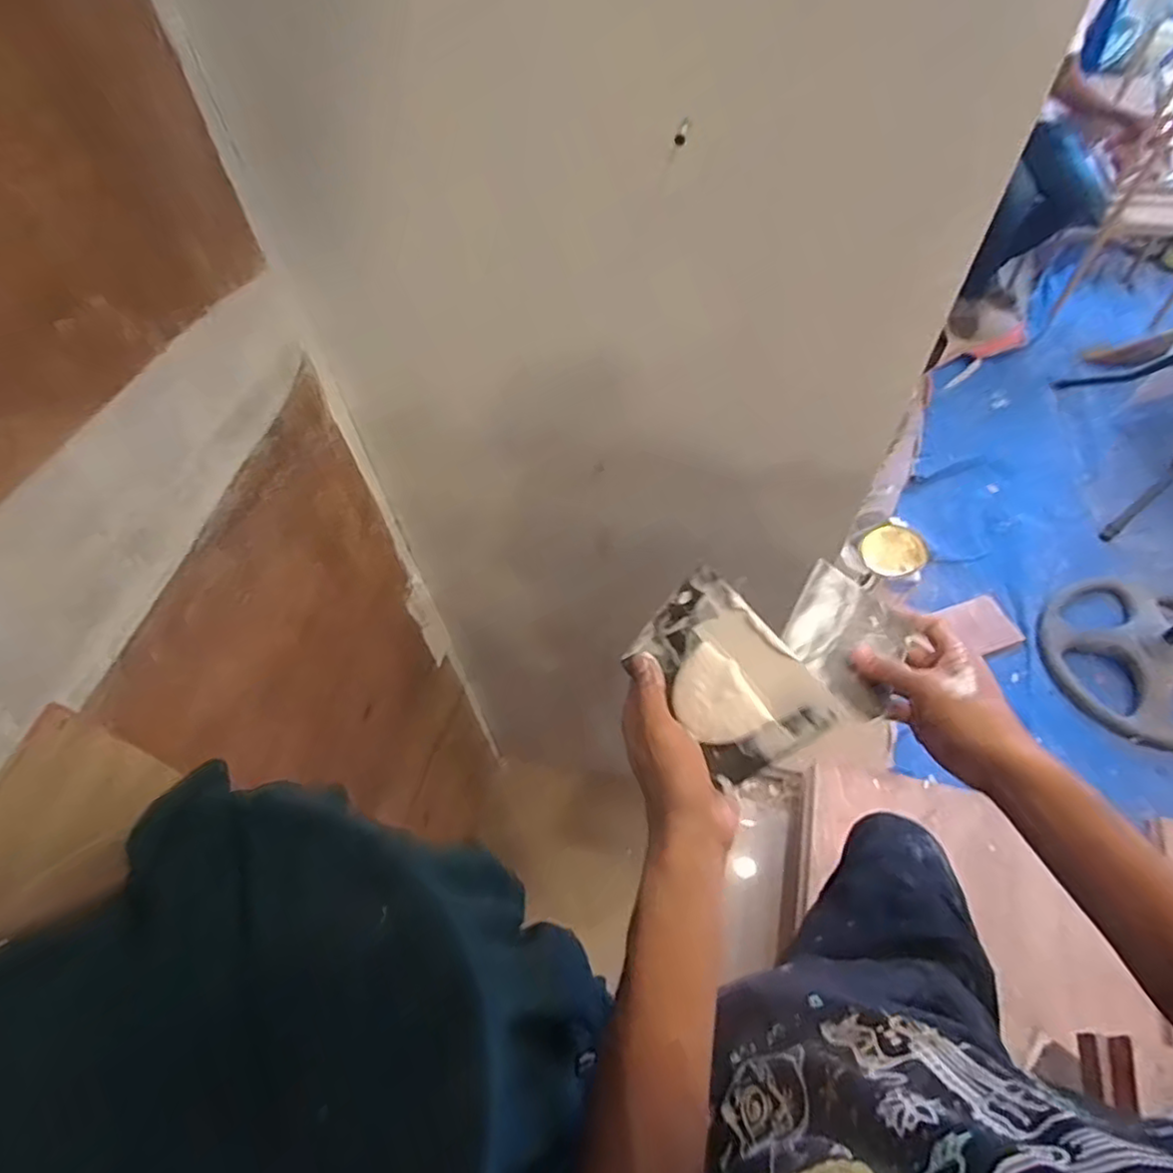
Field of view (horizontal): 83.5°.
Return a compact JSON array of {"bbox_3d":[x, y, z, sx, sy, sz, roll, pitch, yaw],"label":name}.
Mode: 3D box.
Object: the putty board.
[{"bbox_3d":[0.088,0.056,0.424,0.083,0.012,0.130,-47,54,11],"label":"putty board"}]

